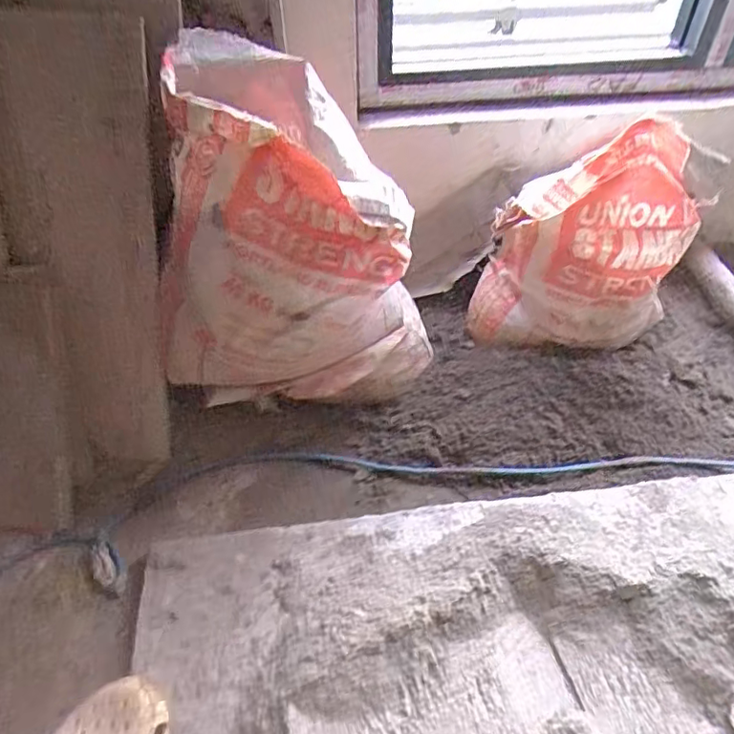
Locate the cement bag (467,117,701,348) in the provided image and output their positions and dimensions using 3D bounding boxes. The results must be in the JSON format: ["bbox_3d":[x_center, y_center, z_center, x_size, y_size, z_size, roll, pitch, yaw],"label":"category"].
[{"bbox_3d":[0.344,-0.191,0.883,0.308,0.334,0.212,16,50,14],"label":"cement bag"}]

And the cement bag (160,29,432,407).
[{"bbox_3d":[-0.085,-0.161,0.776,0.353,0.430,0.304,4,48,4],"label":"cement bag"}]

